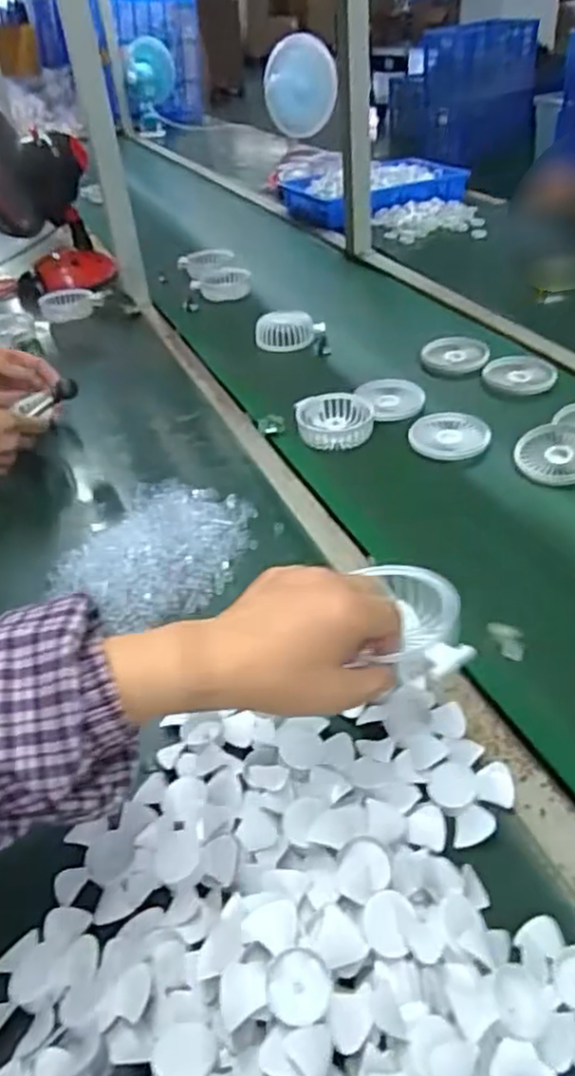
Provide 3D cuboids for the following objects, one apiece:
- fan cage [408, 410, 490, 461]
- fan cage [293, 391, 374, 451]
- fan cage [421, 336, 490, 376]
[{"bbox_3d":[0.184,-0.116,0.803,0.087,0.012,0.079,4,40,13],"label":"fan cage"},{"bbox_3d":[0.054,-0.140,0.833,0.087,0.028,0.076,-5,38,1],"label":"fan cage"},{"bbox_3d":[0.229,-0.250,0.967,0.086,0.016,0.095,3,39,12],"label":"fan cage"}]

